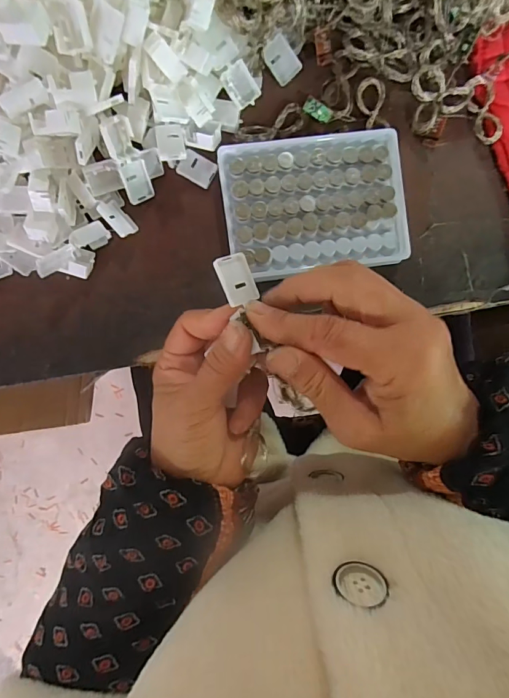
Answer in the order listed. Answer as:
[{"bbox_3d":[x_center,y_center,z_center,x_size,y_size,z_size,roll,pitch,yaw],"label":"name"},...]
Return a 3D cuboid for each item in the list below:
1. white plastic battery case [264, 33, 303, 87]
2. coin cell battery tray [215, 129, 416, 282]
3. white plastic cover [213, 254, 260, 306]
[{"bbox_3d":[0.020,-0.210,0.297,0.020,0.005,0.028,-34,108,22],"label":"white plastic battery case"},{"bbox_3d":[0.043,-0.106,0.303,0.128,0.026,0.096,-8,92,-3],"label":"coin cell battery tray"},{"bbox_3d":[-0.010,-0.039,0.225,0.021,0.005,0.026,-24,94,-31],"label":"white plastic cover"}]

